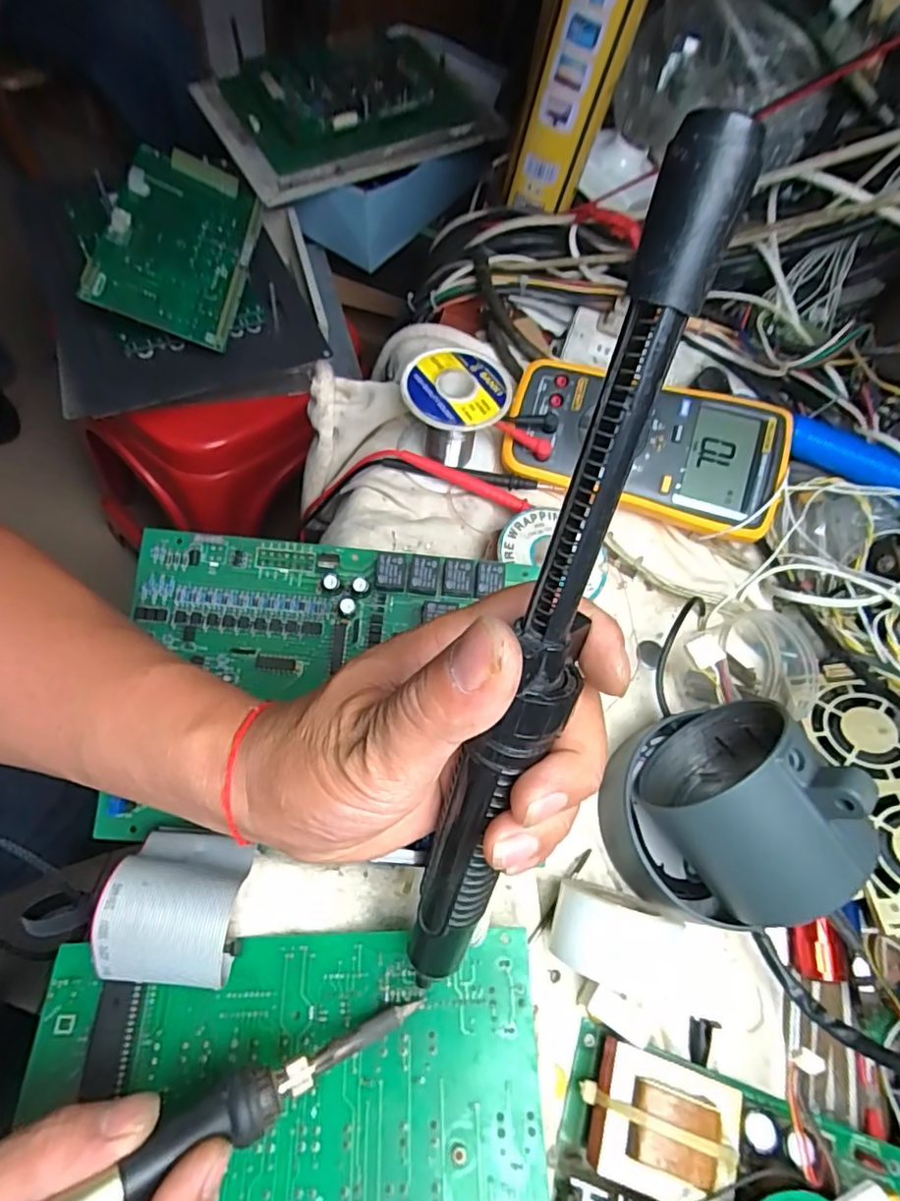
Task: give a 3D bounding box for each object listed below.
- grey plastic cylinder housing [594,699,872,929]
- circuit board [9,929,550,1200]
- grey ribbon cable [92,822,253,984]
[{"bbox_3d":[0.132,0.105,0.294,0.077,0.115,0.103,-10,70,-14],"label":"grey plastic cylinder housing"},{"bbox_3d":[-0.069,0.228,0.244,0.213,0.029,0.156,-1,65,-3],"label":"circuit board"},{"bbox_3d":[-0.118,0.133,0.264,0.053,0.052,0.060,11,66,-6],"label":"grey ribbon cable"}]

